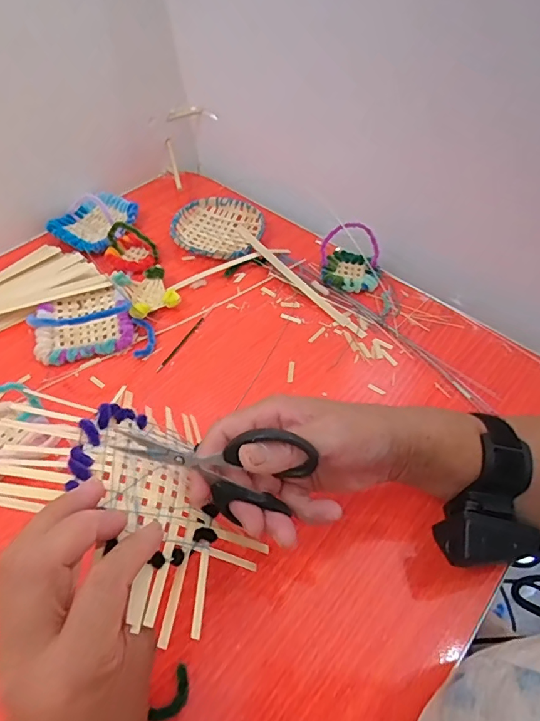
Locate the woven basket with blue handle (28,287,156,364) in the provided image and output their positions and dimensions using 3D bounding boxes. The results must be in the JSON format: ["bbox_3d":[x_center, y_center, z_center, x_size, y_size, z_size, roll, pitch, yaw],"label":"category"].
[{"bbox_3d":[-0.177,-0.050,0.463,0.119,0.047,0.097,-4,52,-6],"label":"woven basket with blue handle"}]

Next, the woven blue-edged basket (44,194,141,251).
[{"bbox_3d":[-0.211,-0.173,0.568,0.082,0.029,0.096,28,56,18],"label":"woven blue-edged basket"}]

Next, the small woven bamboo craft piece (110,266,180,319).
[{"bbox_3d":[-0.128,-0.072,0.494,0.053,0.027,0.061,-24,57,-20],"label":"small woven bamboo craft piece"}]

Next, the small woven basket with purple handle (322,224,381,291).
[{"bbox_3d":[0.092,-0.118,0.520,0.068,0.058,0.058,12,52,7],"label":"small woven basket with purple handle"}]

